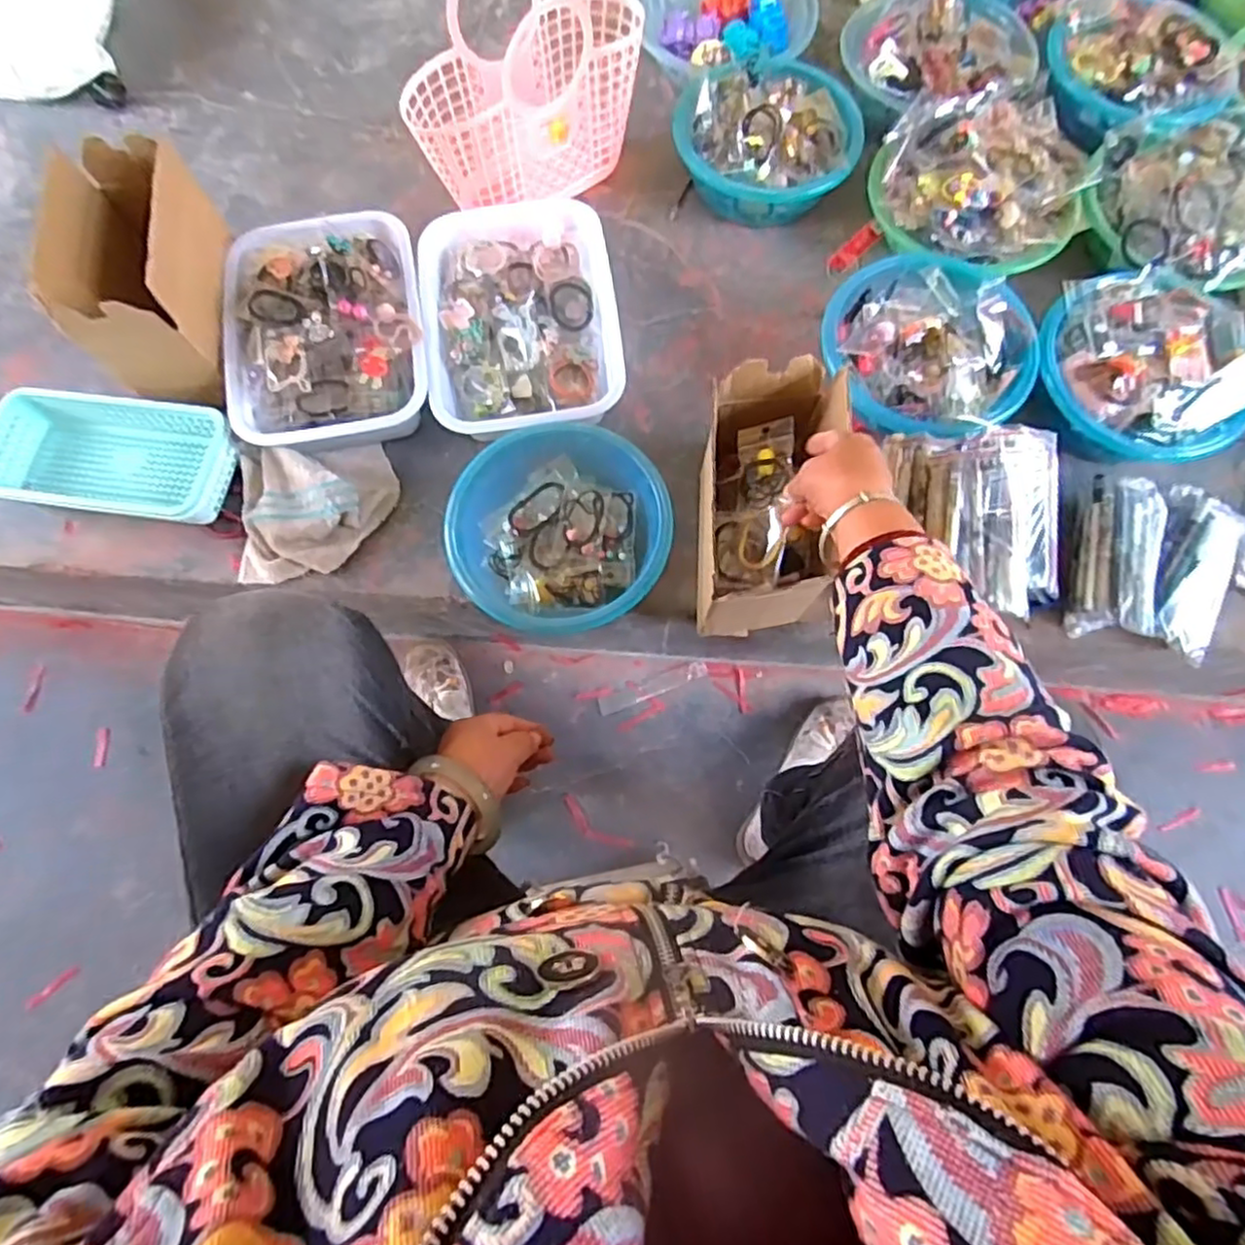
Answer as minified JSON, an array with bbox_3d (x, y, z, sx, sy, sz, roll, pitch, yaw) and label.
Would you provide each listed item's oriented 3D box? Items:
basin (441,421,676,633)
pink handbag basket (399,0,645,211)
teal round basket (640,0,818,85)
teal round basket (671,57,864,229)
[{"bbox_3d":[-0.066,-0.097,0.711,0.212,0.070,0.207,1,74,-2],"label":"basin"},{"bbox_3d":[-0.101,-0.620,0.786,0.289,0.195,0.129,-40,79,-12],"label":"pink handbag basket"},{"bbox_3d":[0.136,-0.824,0.930,0.244,0.075,0.215,39,77,9],"label":"teal round basket"},{"bbox_3d":[0.179,-0.607,0.866,0.221,0.102,0.193,10,74,1],"label":"teal round basket"}]

